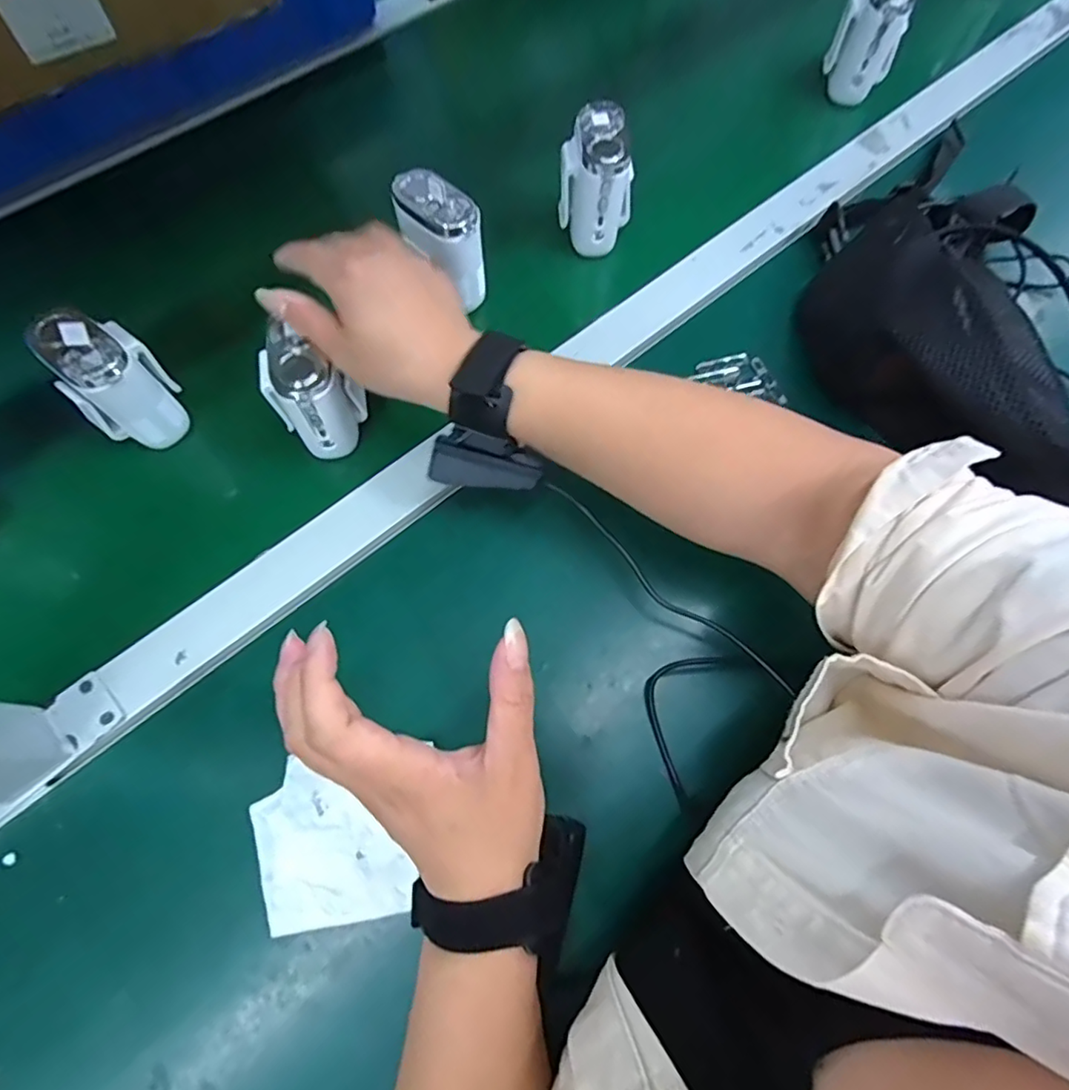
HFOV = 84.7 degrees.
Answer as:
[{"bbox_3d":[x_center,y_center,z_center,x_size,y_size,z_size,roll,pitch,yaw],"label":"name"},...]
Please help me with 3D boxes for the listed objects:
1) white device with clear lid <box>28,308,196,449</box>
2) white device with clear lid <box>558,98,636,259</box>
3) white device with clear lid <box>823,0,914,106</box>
[{"bbox_3d":[-0.273,-0.108,0.383,0.054,0.087,0.055,-36,75,-15],"label":"white device with clear lid"},{"bbox_3d":[0.049,-0.288,0.467,0.058,0.082,0.060,6,69,0],"label":"white device with clear lid"},{"bbox_3d":[0.309,-0.471,0.542,0.058,0.087,0.050,25,70,7],"label":"white device with clear lid"}]

